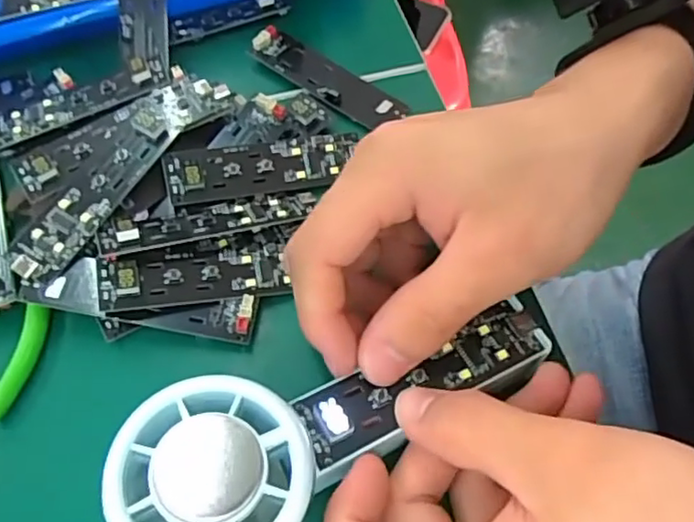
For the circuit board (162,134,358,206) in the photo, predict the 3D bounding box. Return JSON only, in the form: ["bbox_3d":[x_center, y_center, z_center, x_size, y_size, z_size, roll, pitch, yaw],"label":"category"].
[{"bbox_3d":[-0.037,-0.043,0.289,0.085,0.008,0.024,-10,83,-16],"label":"circuit board"}]

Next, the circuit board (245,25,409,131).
[{"bbox_3d":[-0.012,-0.093,0.328,0.087,0.008,0.023,33,65,17],"label":"circuit board"}]

